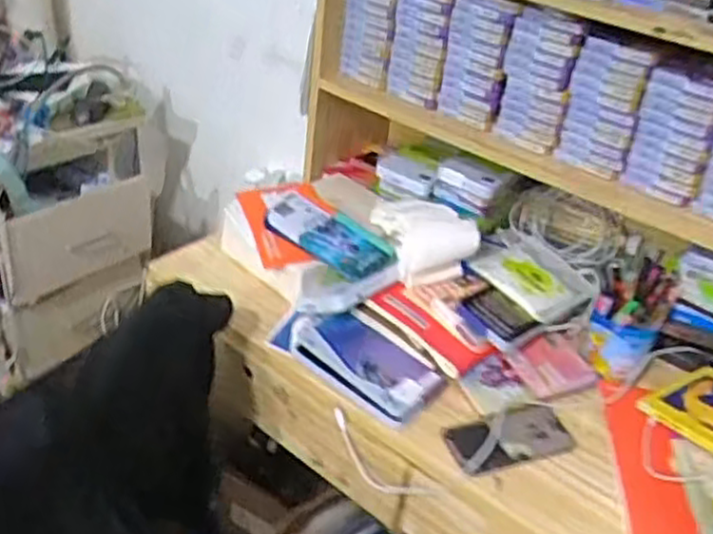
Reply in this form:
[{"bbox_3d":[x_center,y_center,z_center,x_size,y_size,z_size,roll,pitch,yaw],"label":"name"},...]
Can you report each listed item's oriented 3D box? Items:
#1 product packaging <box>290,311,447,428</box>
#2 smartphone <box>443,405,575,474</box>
[{"bbox_3d":[0.003,0.123,1.006,0.213,0.042,0.096,28,38,29],"label":"product packaging"},{"bbox_3d":[0.193,0.213,0.948,0.157,0.015,0.074,-6,35,-20],"label":"smartphone"}]

